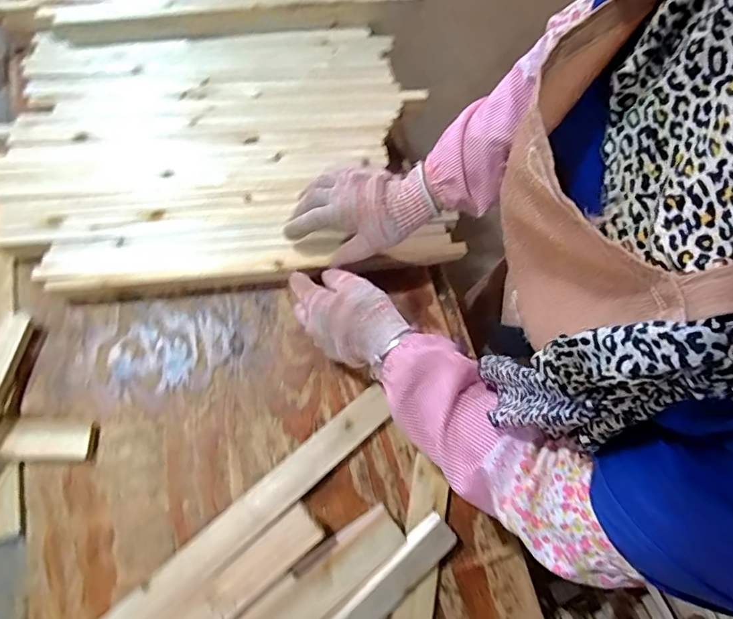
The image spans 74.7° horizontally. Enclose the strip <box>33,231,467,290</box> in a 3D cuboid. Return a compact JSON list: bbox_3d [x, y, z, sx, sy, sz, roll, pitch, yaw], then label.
[{"bbox_3d":[-0.128,-0.062,0.586,0.487,0.029,0.050,-4,70,-6],"label":"strip"}]

